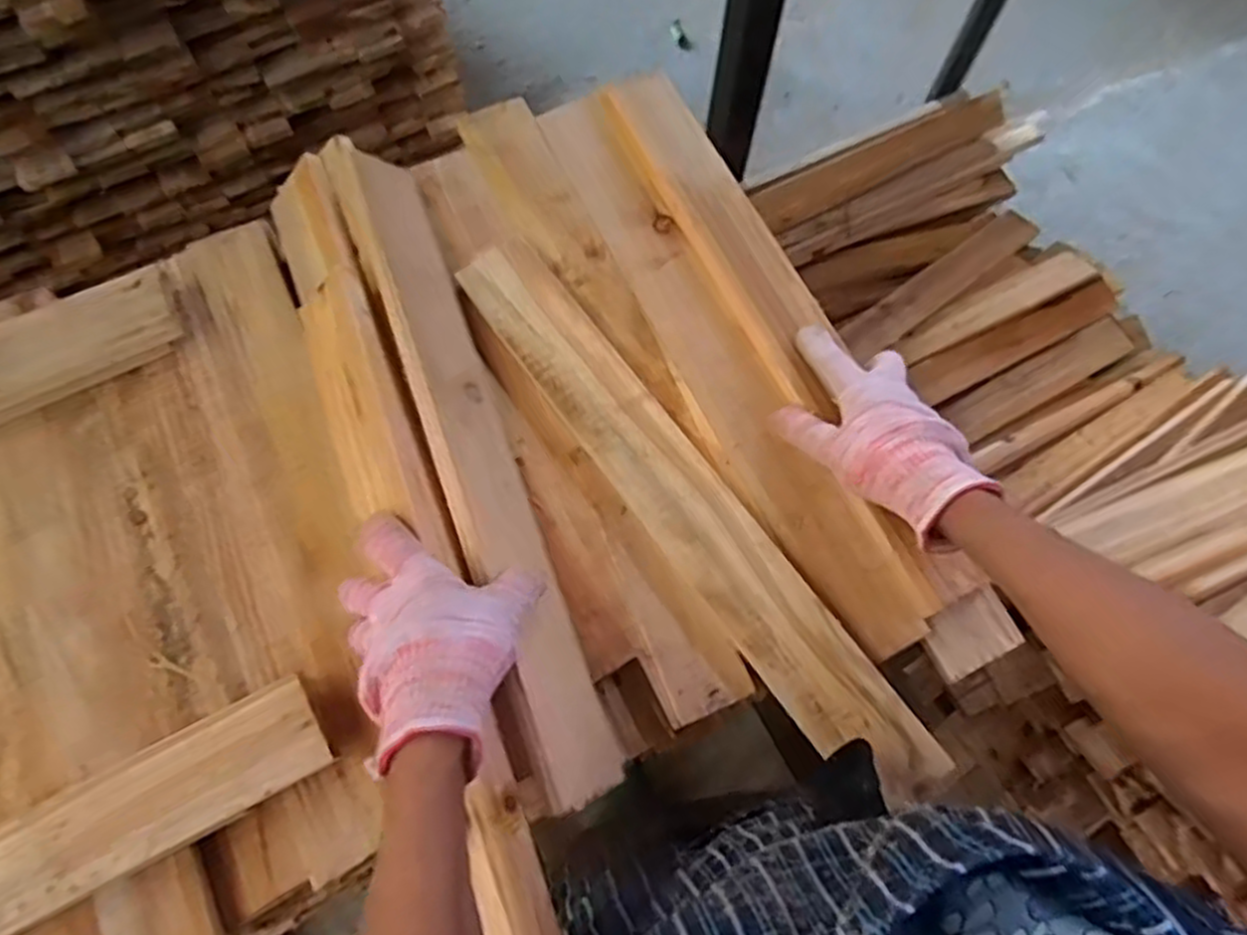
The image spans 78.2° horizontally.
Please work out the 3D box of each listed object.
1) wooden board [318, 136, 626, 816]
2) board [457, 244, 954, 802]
[{"bbox_3d":[-0.108,-0.024,0.542,0.076,0.021,0.496,-3,65,-51],"label":"wooden board"},{"bbox_3d":[0.039,0.019,0.549,0.062,0.015,0.479,-35,74,-13],"label":"board"}]

